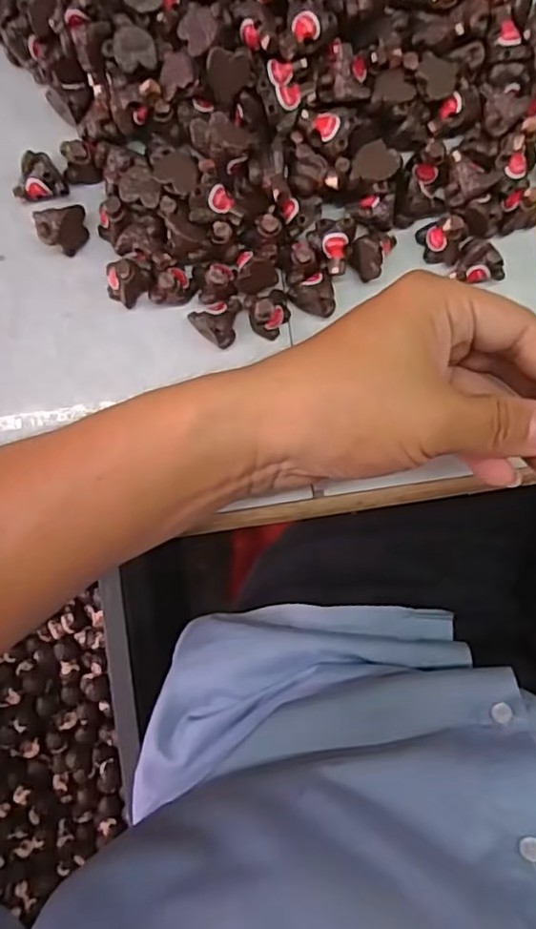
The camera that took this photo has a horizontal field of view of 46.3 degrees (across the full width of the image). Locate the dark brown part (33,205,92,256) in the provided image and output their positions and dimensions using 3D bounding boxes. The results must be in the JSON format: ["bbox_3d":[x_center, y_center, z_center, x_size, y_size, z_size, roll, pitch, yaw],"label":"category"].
[{"bbox_3d":[-0.094,-0.108,0.290,0.021,0.014,0.018,-15,93,-1],"label":"dark brown part"}]

